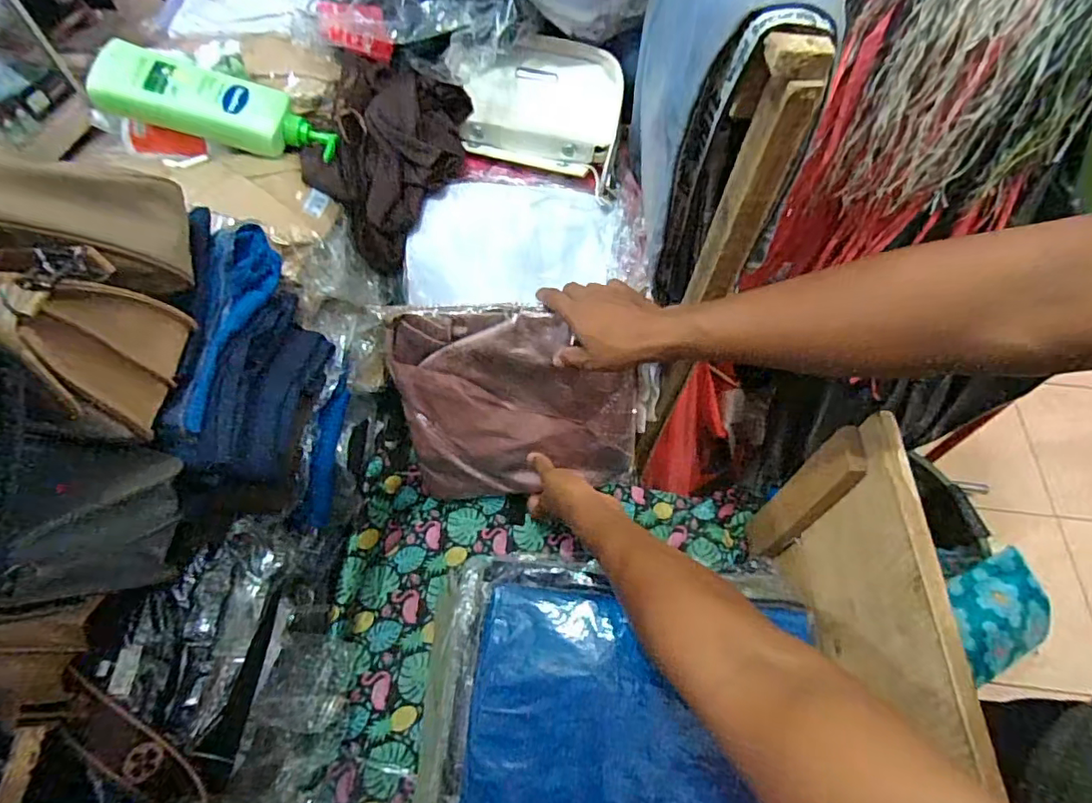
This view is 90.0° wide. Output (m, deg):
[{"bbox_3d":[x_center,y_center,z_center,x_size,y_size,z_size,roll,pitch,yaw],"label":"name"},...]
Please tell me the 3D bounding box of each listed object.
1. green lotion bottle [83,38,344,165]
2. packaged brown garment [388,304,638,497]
[{"bbox_3d":[-0.339,-0.304,0.571,0.236,0.042,0.071,13,60,-12],"label":"green lotion bottle"},{"bbox_3d":[-0.032,0.011,0.640,0.271,0.244,0.025,-1,30,1],"label":"packaged brown garment"}]

